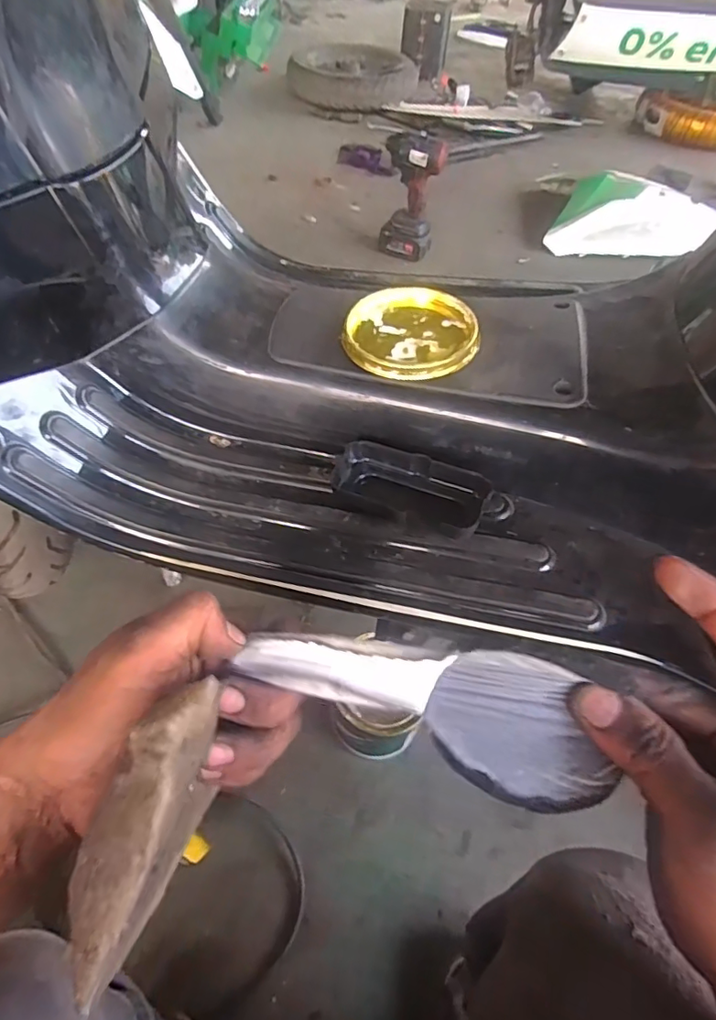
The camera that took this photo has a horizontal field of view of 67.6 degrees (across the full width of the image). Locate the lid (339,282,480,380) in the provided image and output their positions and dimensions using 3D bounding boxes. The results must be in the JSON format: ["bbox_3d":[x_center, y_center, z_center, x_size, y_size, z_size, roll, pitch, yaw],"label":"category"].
[{"bbox_3d":[0.040,-0.135,0.407,0.098,0.017,0.093,2,54,-3],"label":"lid"}]

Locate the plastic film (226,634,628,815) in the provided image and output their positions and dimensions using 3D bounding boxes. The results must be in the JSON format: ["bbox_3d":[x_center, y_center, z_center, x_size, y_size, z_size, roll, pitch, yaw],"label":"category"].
[{"bbox_3d":[0.024,0.073,0.213,0.149,0.022,0.045,16,54,10],"label":"plastic film"}]

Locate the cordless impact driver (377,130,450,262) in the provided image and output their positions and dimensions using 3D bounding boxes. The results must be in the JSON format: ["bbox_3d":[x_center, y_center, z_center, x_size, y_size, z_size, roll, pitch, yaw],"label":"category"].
[{"bbox_3d":[0.118,-0.703,1.200,0.122,0.238,0.080,19,55,10],"label":"cordless impact driver"}]

